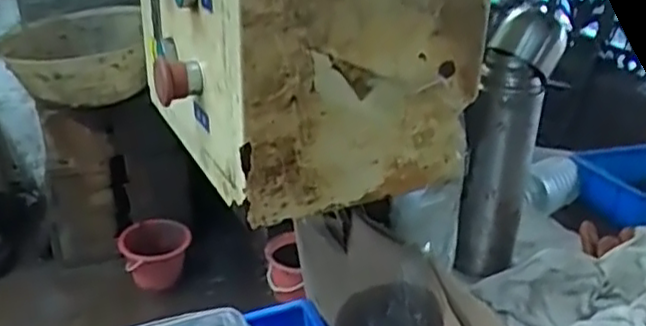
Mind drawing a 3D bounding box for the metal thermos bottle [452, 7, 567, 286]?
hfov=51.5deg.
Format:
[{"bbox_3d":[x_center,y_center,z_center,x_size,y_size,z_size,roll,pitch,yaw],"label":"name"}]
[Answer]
[{"bbox_3d":[0.174,-0.012,0.641,0.066,0.245,0.066,12,27,22],"label":"metal thermos bottle"}]

